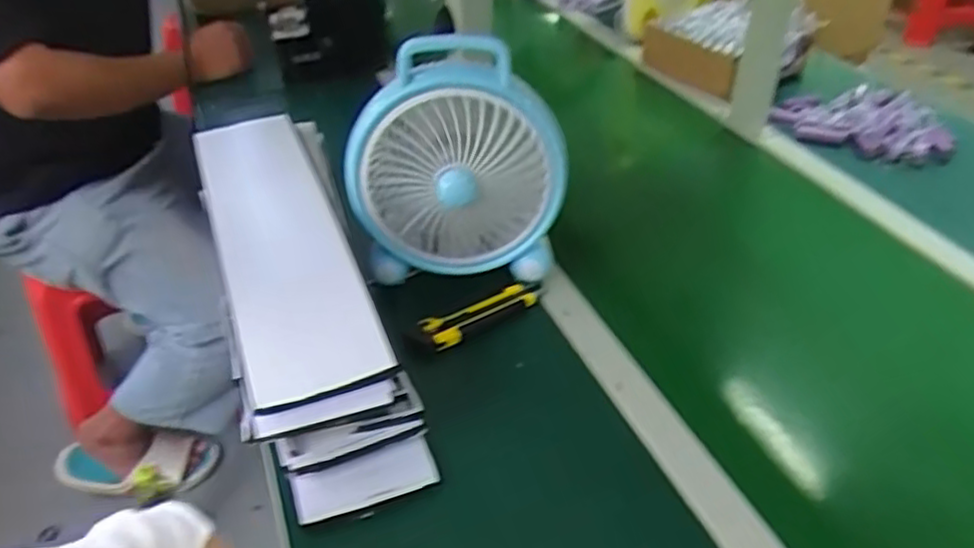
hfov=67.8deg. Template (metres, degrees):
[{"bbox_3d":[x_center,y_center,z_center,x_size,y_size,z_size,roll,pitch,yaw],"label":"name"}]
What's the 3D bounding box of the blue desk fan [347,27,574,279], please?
[{"bbox_3d":[-0.030,-0.107,0.723,0.202,0.238,0.092,-1,38,2],"label":"blue desk fan"}]

